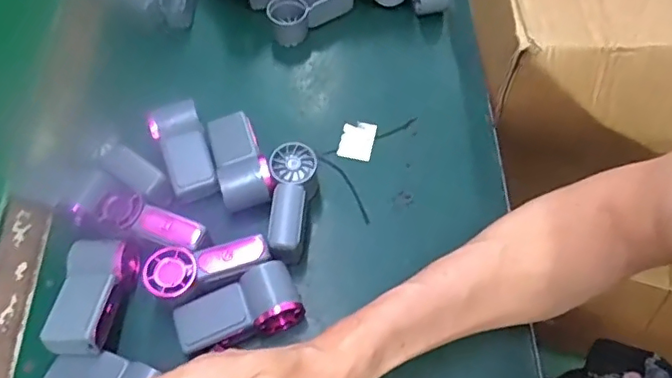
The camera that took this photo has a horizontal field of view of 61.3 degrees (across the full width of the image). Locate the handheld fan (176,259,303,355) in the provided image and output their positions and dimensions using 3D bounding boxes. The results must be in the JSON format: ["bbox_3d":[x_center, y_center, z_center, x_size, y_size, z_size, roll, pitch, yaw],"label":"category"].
[{"bbox_3d":[-0.074,0.094,0.430,0.089,0.035,0.048,-24,63,-10],"label":"handheld fan"}]

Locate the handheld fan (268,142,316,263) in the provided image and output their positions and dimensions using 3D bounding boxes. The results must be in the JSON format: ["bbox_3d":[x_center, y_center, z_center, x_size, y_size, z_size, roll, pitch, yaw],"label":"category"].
[{"bbox_3d":[-0.037,0.014,0.468,0.034,0.046,0.092,2,61,4],"label":"handheld fan"}]

